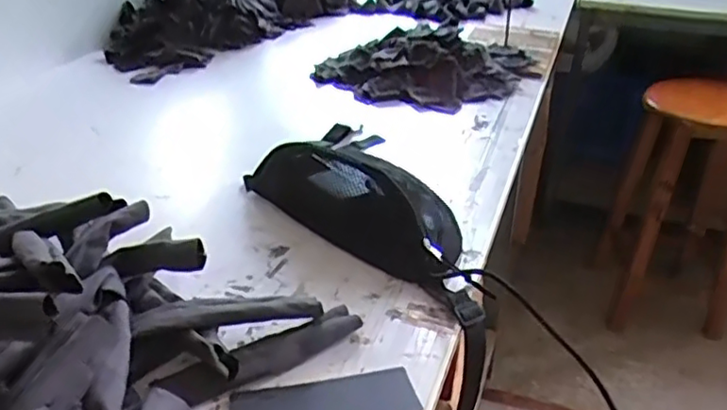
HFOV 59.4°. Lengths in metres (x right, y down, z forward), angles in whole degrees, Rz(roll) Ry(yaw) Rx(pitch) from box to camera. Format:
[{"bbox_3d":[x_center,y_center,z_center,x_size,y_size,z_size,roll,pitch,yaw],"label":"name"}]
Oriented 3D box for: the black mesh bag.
[{"bbox_3d":[0.000,-0.012,0.737,0.136,0.072,0.309,-26,41,-37],"label":"black mesh bag"}]

